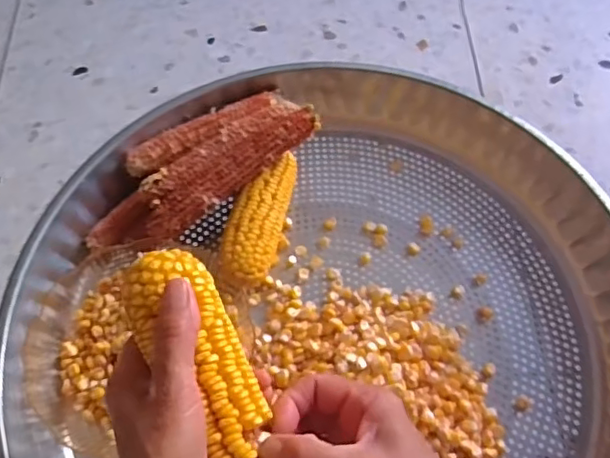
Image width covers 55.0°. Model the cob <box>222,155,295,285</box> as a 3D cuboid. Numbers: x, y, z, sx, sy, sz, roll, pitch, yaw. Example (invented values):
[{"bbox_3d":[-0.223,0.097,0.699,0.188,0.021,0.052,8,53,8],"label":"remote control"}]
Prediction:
[{"bbox_3d":[-0.040,-0.008,0.523,0.044,0.045,0.123,11,64,6],"label":"cob"}]

